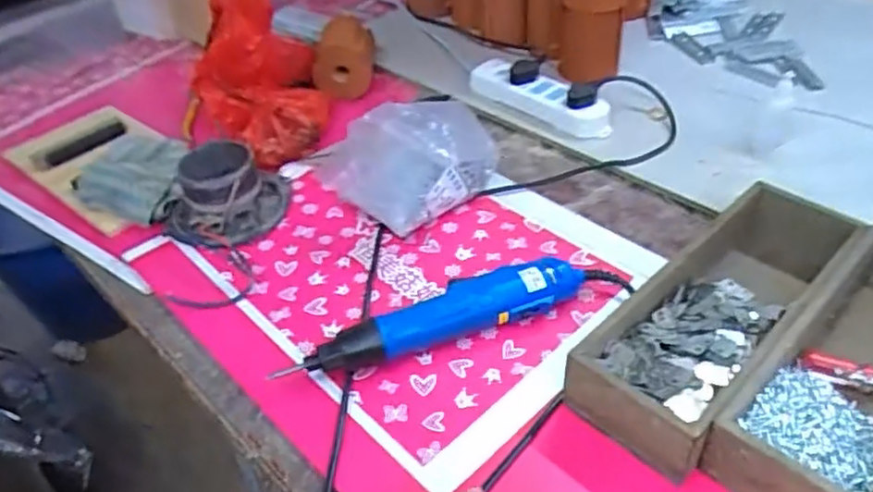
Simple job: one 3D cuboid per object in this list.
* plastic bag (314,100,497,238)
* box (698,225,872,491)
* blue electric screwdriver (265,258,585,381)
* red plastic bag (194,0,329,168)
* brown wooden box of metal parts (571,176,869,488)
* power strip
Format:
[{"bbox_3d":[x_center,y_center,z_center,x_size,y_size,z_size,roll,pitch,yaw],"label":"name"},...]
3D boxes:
[{"bbox_3d":[-0.027,-0.090,0.655,0.183,0.120,0.118,-11,42,-6],"label":"plastic bag"},{"bbox_3d":[0.315,0.084,0.481,0.283,0.072,0.096,-36,50,-29],"label":"box"},{"bbox_3d":[0.001,0.061,0.558,0.274,0.037,0.047,-16,43,-12],"label":"blue electric screwdriver"},{"bbox_3d":[-0.210,-0.223,0.755,0.133,0.200,0.163,-15,43,-10],"label":"red plastic bag"},{"bbox_3d":[0.233,0.051,0.532,0.100,0.066,0.293,32,54,34],"label":"brown wooden box of metal parts"},{"bbox_3d":[0.119,-0.188,0.815,0.062,0.035,0.199,-32,48,-26],"label":"power strip"}]

